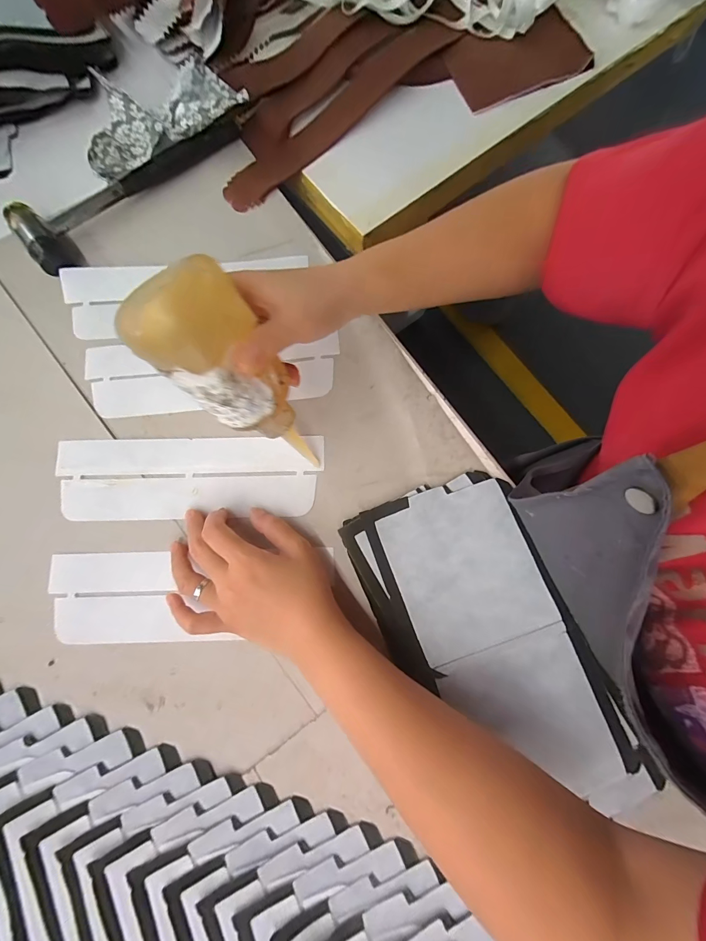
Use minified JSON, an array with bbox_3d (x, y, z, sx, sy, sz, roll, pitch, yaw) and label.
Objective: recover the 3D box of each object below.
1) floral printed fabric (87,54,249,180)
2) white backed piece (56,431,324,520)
[{"bbox_3d":[-0.177,-0.340,0.331,0.163,0.035,0.079,-9,78,15],"label":"floral printed fabric"},{"bbox_3d":[-0.137,0.005,0.302,0.219,0.005,0.069,-1,78,-1],"label":"white backed piece"}]

